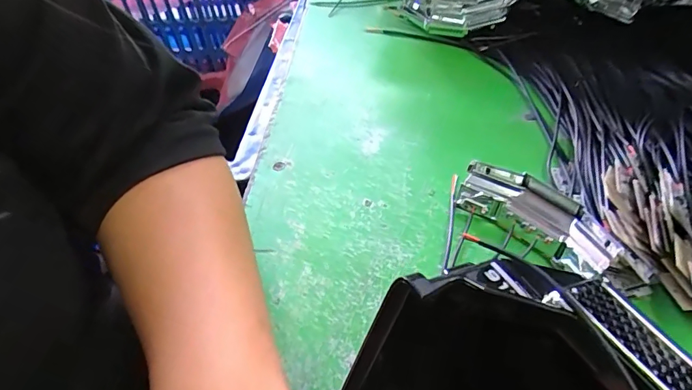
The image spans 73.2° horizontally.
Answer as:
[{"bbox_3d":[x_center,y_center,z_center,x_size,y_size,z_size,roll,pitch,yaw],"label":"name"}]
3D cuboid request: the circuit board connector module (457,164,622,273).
[{"bbox_3d":[0.106,0.005,0.293,0.068,0.014,0.036,29,93,24],"label":"circuit board connector module"}]

